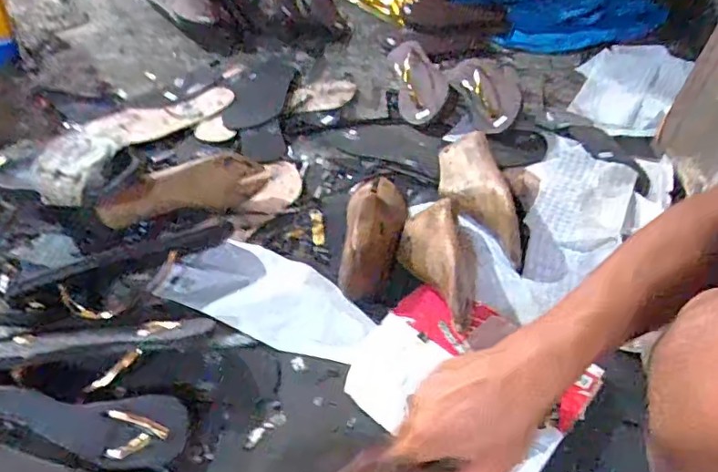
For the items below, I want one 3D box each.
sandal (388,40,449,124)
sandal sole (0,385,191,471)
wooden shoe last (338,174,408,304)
[{"bbox_3d":[0.117,-0.310,1.042,0.098,0.060,0.258,2,45,-4],"label":"sandal"},{"bbox_3d":[-0.279,0.167,0.504,0.231,0.016,0.068,15,43,-14],"label":"sandal sole"},{"bbox_3d":[0.021,-0.023,0.728,0.080,0.076,0.233,10,45,4],"label":"wooden shoe last"}]

